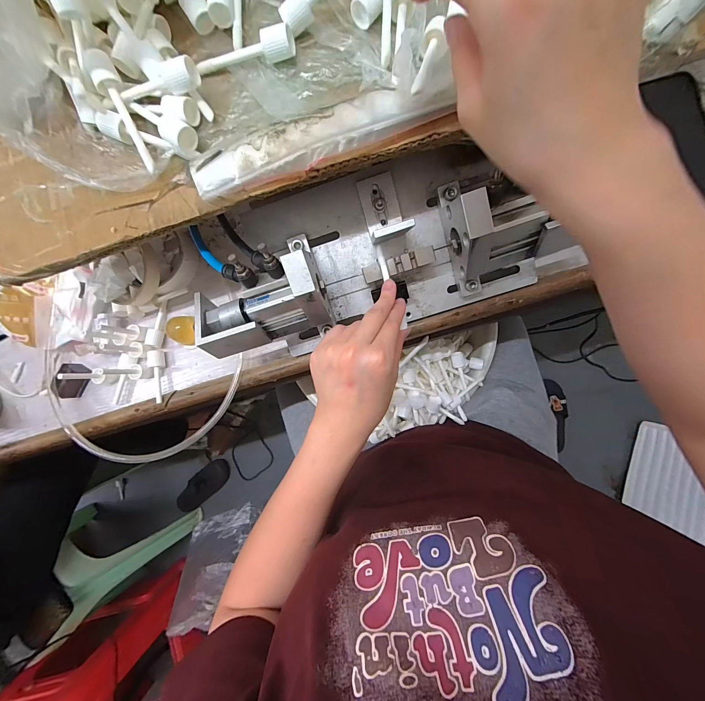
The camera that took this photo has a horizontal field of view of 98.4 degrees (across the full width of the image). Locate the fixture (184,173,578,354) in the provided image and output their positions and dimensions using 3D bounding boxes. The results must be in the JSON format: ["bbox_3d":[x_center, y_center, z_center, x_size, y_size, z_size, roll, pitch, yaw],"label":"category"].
[{"bbox_3d":[0.013,-0.092,0.299,0.344,0.096,0.137,-14,86,6],"label":"fixture"}]

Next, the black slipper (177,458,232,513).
[{"bbox_3d":[-0.525,0.478,1.073,0.090,0.056,0.218,45,93,7],"label":"black slipper"}]

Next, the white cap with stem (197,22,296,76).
[{"bbox_3d":[-0.081,-0.223,0.227,0.074,0.020,0.016,-3,87,7],"label":"white cap with stem"}]

